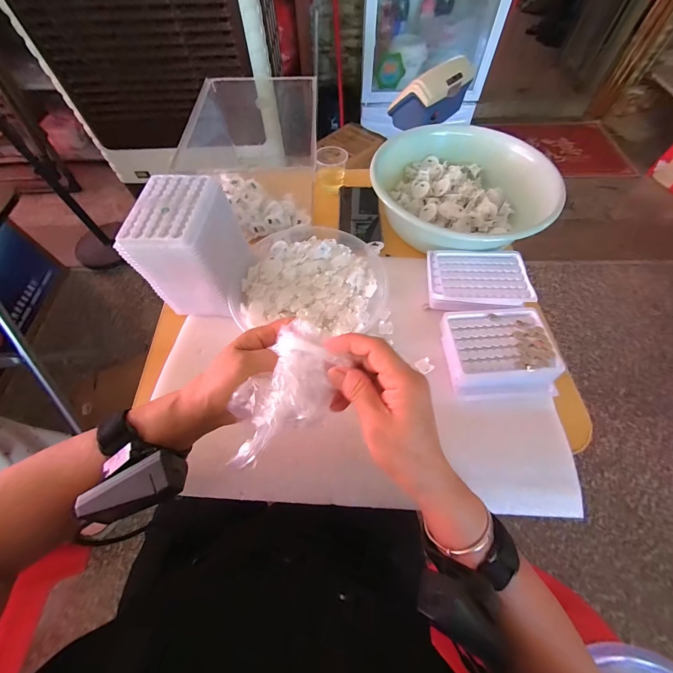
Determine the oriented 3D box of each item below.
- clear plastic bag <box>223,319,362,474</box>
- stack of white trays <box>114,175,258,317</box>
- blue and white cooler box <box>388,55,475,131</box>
[{"bbox_3d":[-0.042,0.049,0.239,0.064,0.028,0.118,32,67,15],"label":"clear plastic bag"},{"bbox_3d":[-0.194,-0.122,0.417,0.110,0.140,0.124,7,63,3],"label":"stack of white trays"},{"bbox_3d":[0.286,-0.738,0.890,0.130,0.119,0.237,38,68,19],"label":"blue and white cooler box"}]

